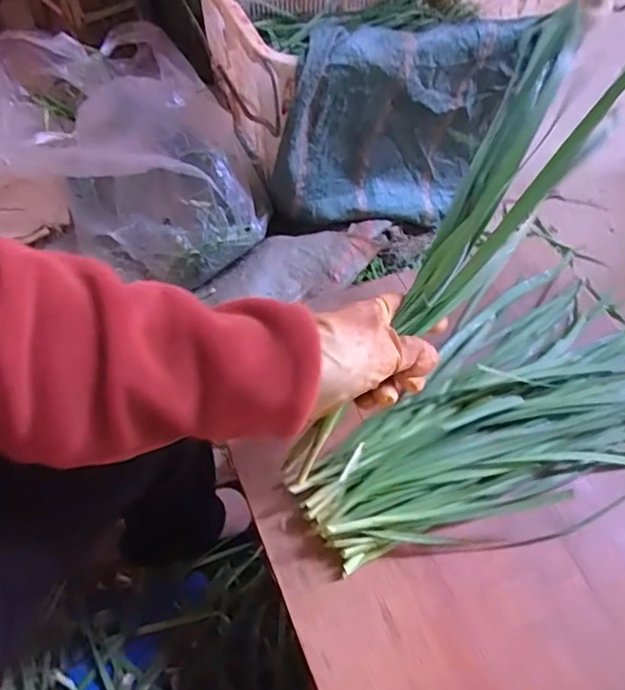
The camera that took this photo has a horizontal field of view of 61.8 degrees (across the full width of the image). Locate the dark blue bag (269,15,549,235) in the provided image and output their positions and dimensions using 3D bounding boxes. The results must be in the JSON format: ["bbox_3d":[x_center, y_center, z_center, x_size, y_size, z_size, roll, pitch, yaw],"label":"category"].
[{"bbox_3d":[0.145,-0.354,0.901,0.434,0.335,0.088,-14,62,-14],"label":"dark blue bag"}]

